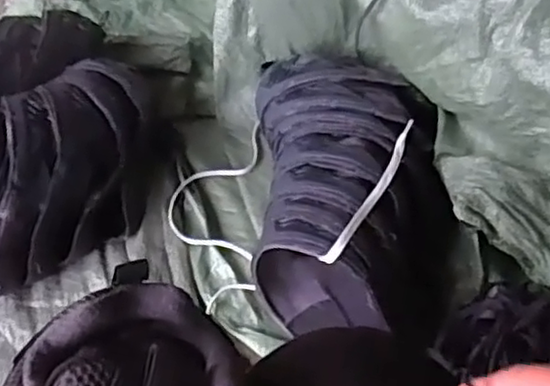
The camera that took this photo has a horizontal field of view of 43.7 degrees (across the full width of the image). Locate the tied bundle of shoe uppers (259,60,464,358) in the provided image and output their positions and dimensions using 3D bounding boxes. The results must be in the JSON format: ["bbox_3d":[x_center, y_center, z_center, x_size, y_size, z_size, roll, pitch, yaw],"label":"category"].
[{"bbox_3d":[0.090,-0.010,0.778,0.221,0.134,0.339,-1,60,3],"label":"tied bundle of shoe uppers"}]

